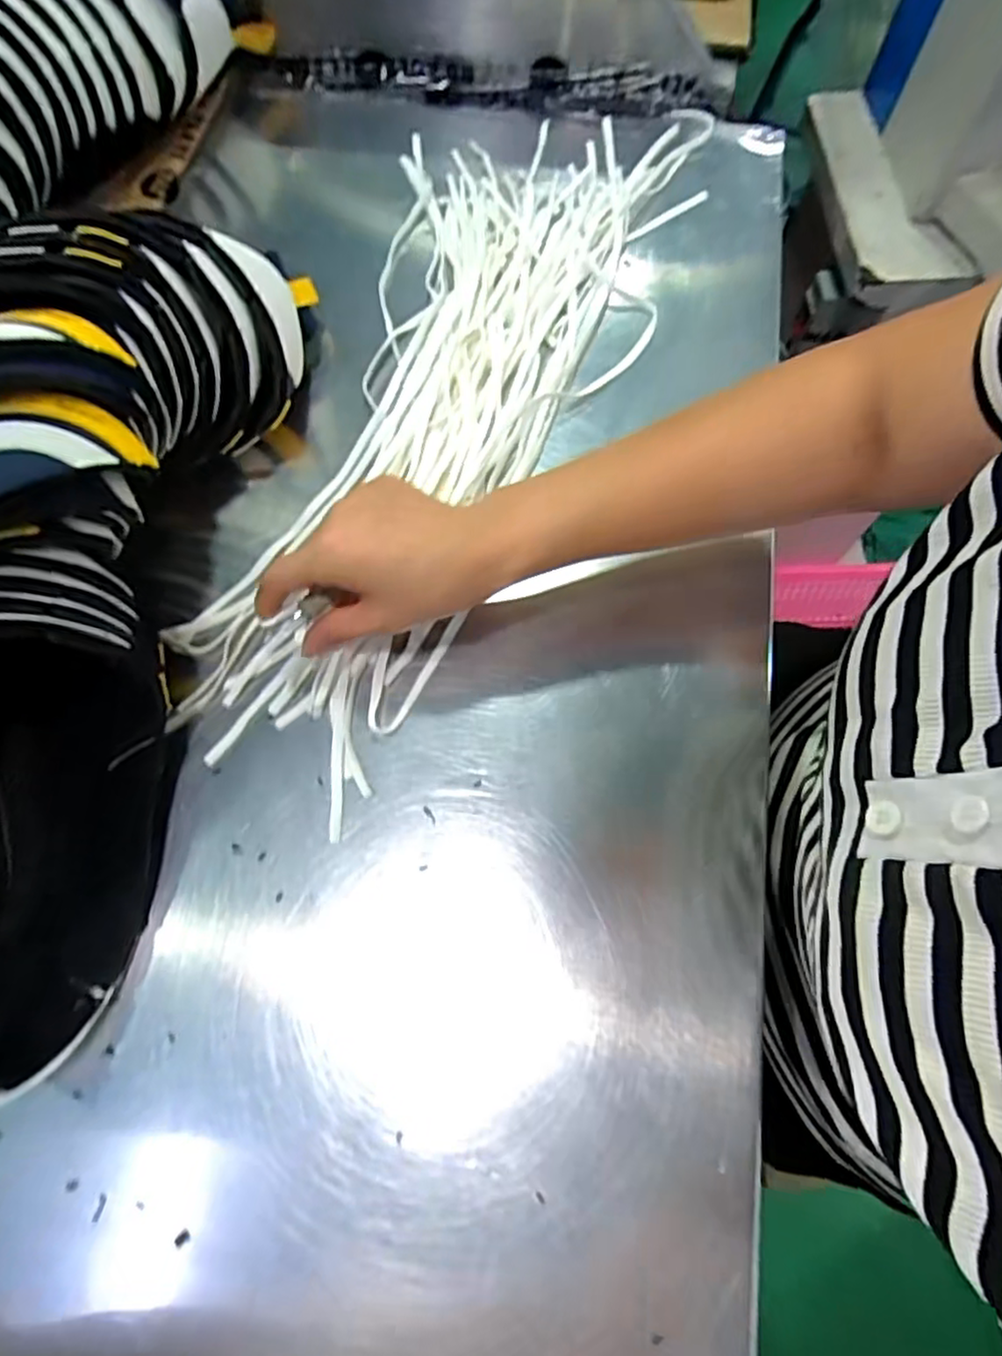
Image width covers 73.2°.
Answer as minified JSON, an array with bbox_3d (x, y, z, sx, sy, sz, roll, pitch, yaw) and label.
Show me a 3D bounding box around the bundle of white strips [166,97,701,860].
[{"bbox_3d":[-0.032,-0.205,0.486,0.210,0.055,0.615,19,72,9],"label":"bundle of white strips"}]

